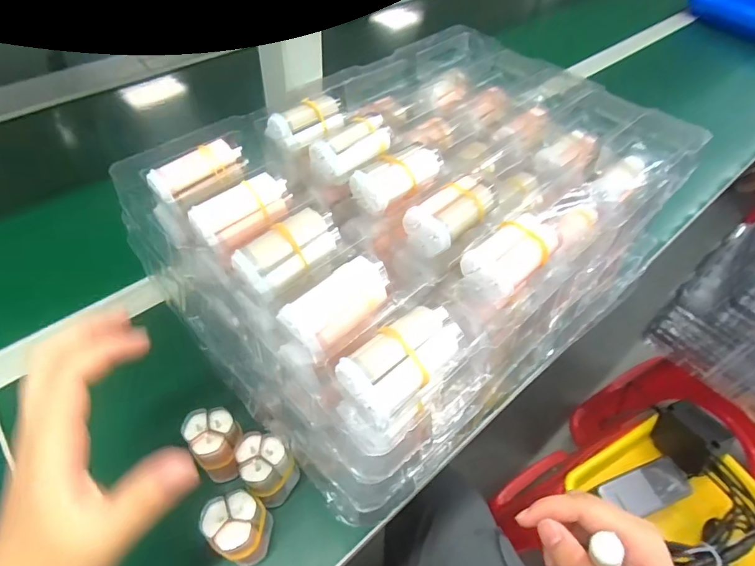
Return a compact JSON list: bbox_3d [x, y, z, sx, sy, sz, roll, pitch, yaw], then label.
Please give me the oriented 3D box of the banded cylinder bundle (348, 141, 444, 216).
[{"bbox_3d":[0.016,-0.078,0.333,0.068,0.024,0.031,-28,59,-24],"label":"banded cylinder bundle"}]

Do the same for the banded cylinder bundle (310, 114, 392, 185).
[{"bbox_3d":[-0.018,-0.106,0.353,0.035,0.026,0.066,39,58,23],"label":"banded cylinder bundle"}]

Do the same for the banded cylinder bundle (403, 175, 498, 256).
[{"bbox_3d":[0.052,-0.042,0.316,0.070,0.039,0.038,-30,60,-25],"label":"banded cylinder bundle"}]

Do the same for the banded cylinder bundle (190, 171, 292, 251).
[{"bbox_3d":[-0.091,-0.051,0.309,0.068,0.024,0.029,-32,61,-26],"label":"banded cylinder bundle"}]

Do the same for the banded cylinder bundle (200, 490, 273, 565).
[{"bbox_3d":[-0.095,0.168,0.307,0.035,0.059,0.036,2,52,-3],"label":"banded cylinder bundle"}]

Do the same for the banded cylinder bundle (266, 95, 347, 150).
[{"bbox_3d":[-0.057,-0.137,0.374,0.032,0.023,0.064,38,58,23],"label":"banded cylinder bundle"}]

